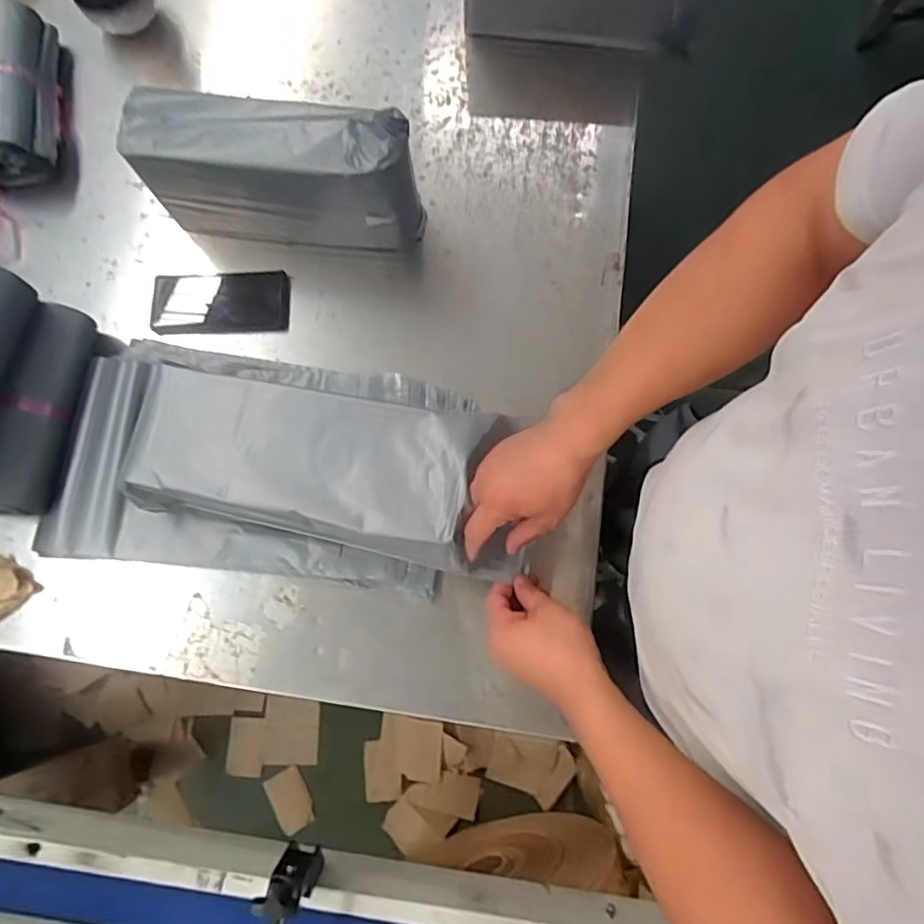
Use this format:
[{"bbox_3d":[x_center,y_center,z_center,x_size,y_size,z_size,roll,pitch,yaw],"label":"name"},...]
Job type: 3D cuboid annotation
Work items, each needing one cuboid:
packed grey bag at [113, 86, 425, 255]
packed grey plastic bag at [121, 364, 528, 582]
[{"bbox_3d":[-0.209,-0.335,0.677,0.314,0.163,0.088,9,77,4],"label":"packed grey bag"},{"bbox_3d":[-0.133,0.008,0.597,0.401,0.063,0.159,7,79,7],"label":"packed grey plastic bag"}]

